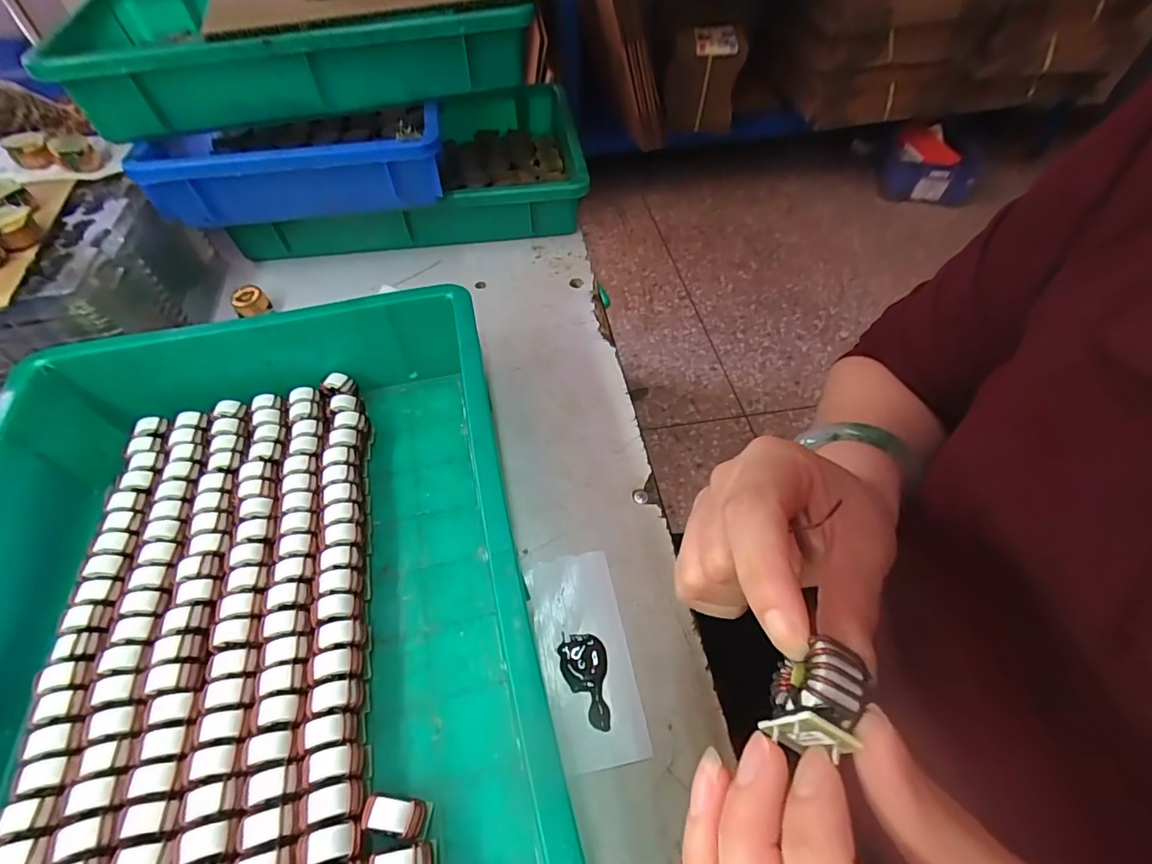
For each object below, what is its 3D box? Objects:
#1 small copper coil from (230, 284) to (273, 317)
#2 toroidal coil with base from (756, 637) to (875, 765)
[{"bbox_3d":[-0.292,-0.116,0.459,0.027,0.025,0.021,-30,58,-21],"label":"small copper coil"},{"bbox_3d":[0.060,0.067,0.129,0.017,0.017,0.023,22,53,18],"label":"toroidal coil with base"}]

